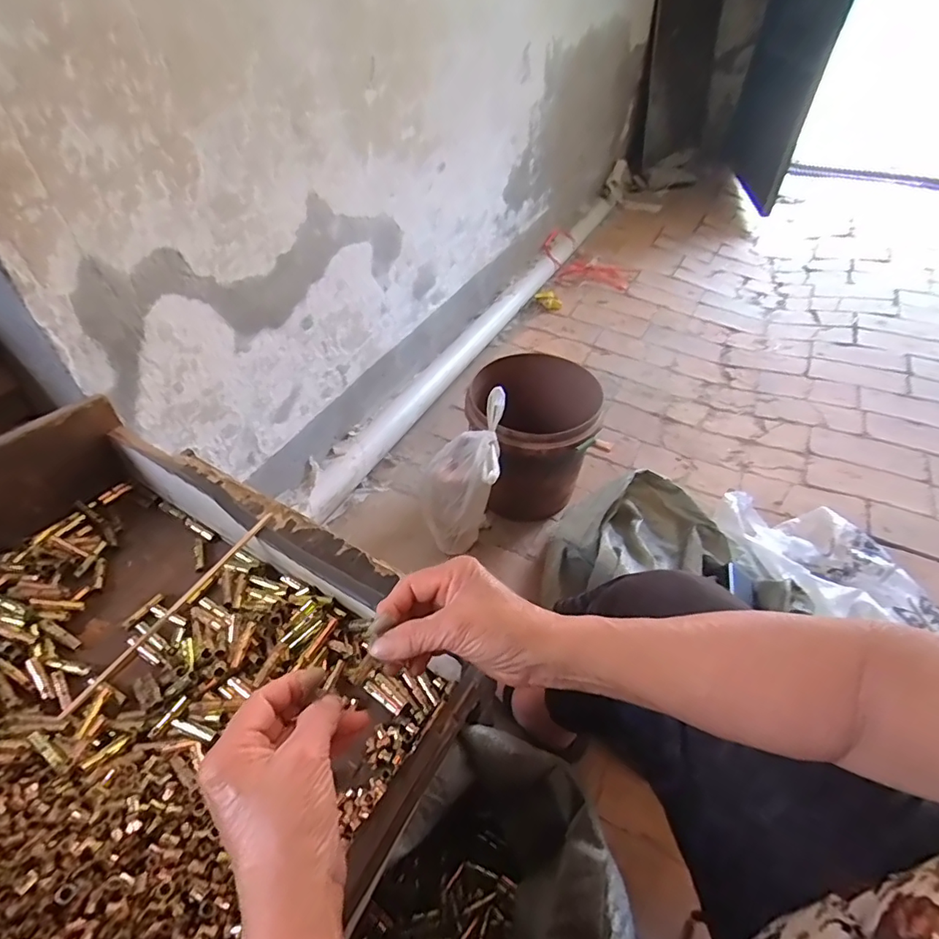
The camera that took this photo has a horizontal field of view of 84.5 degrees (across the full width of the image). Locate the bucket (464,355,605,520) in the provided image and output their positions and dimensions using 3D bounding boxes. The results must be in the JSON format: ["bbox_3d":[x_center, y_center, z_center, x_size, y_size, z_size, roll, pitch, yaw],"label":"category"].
[{"bbox_3d":[0.123,-0.050,1.083,0.259,0.278,0.233,3,46,1],"label":"bucket"}]

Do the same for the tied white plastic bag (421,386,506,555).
[{"bbox_3d":[-0.008,0.026,0.925,0.140,0.357,0.100,38,34,30],"label":"tied white plastic bag"}]

